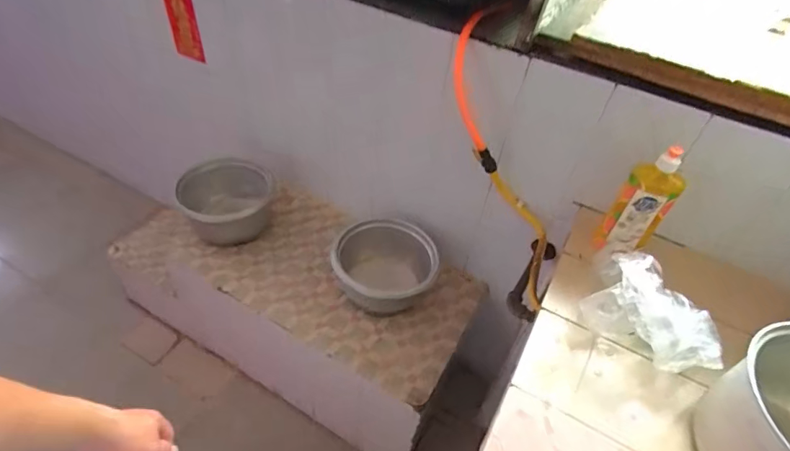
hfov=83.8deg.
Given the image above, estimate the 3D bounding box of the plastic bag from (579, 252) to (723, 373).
[{"bbox_3d":[0.364,0.137,0.624,0.088,0.131,0.168,-26,53,-29],"label":"plastic bag"}]

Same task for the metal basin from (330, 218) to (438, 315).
[{"bbox_3d":[-0.028,0.106,1.127,0.246,0.129,0.263,4,45,-4],"label":"metal basin"}]

